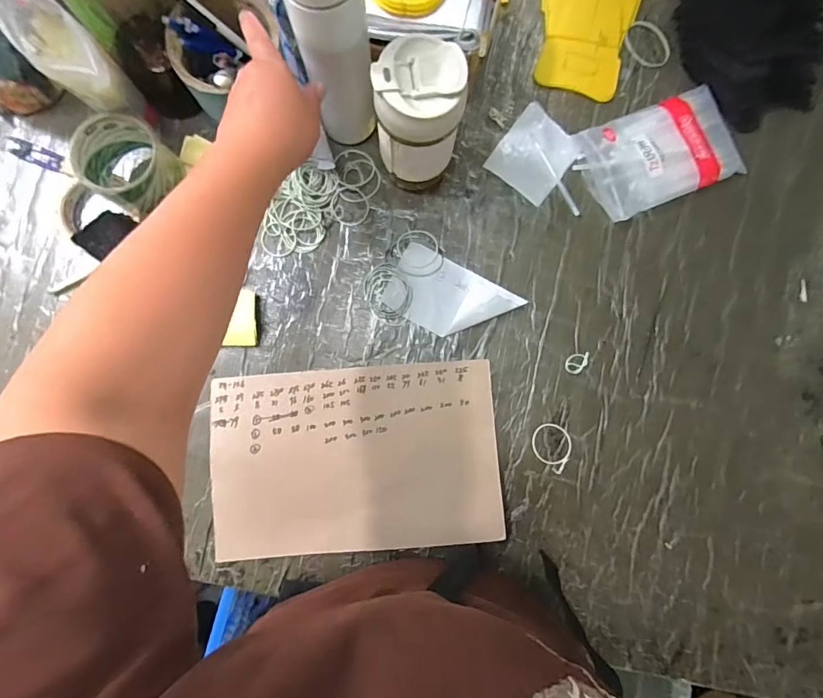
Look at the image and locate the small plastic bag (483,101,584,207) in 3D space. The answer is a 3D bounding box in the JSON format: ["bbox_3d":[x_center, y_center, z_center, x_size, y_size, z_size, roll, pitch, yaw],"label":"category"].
[{"bbox_3d":[0.147,-0.232,0.522,0.081,0.009,0.095,37,86,0],"label":"small plastic bag"}]

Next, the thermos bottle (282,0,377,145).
[{"bbox_3d":[-0.068,-0.258,0.399,0.061,0.244,0.064,0,87,-2],"label":"thermos bottle"}]

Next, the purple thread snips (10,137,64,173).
[{"bbox_3d":[-0.434,-0.224,0.508,0.064,0.005,0.021,23,87,-1],"label":"purple thread snips"}]

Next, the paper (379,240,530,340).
[{"bbox_3d":[0.044,-0.058,0.501,0.141,0.032,0.083,29,86,0],"label":"paper"}]

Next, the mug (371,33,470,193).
[{"bbox_3d":[0.005,-0.224,0.444,0.078,0.155,0.073,0,87,-2],"label":"mug"}]

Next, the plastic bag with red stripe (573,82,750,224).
[{"bbox_3d":[0.290,-0.231,0.519,0.168,0.027,0.114,-22,88,-3],"label":"plastic bag with red stripe"}]

